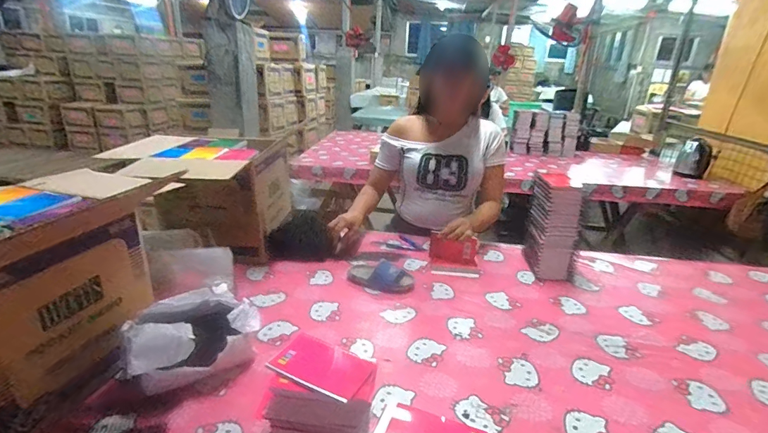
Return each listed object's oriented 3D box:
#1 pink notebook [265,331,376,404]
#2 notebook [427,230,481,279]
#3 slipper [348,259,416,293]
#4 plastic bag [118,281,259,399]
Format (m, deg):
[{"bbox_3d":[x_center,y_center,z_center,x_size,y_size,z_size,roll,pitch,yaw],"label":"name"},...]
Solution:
[{"bbox_3d":[-0.087,0.206,0.561,0.129,0.008,0.071,16,39,18],"label":"pink notebook"},{"bbox_3d":[0.198,0.110,1.140,0.139,0.114,0.025,4,-6,11],"label":"notebook"},{"bbox_3d":[-0.008,0.148,1.058,0.181,0.054,0.085,9,21,15],"label":"slipper"},{"bbox_3d":[-0.341,0.221,0.721,0.148,0.130,0.198,18,25,35],"label":"plastic bag"}]

